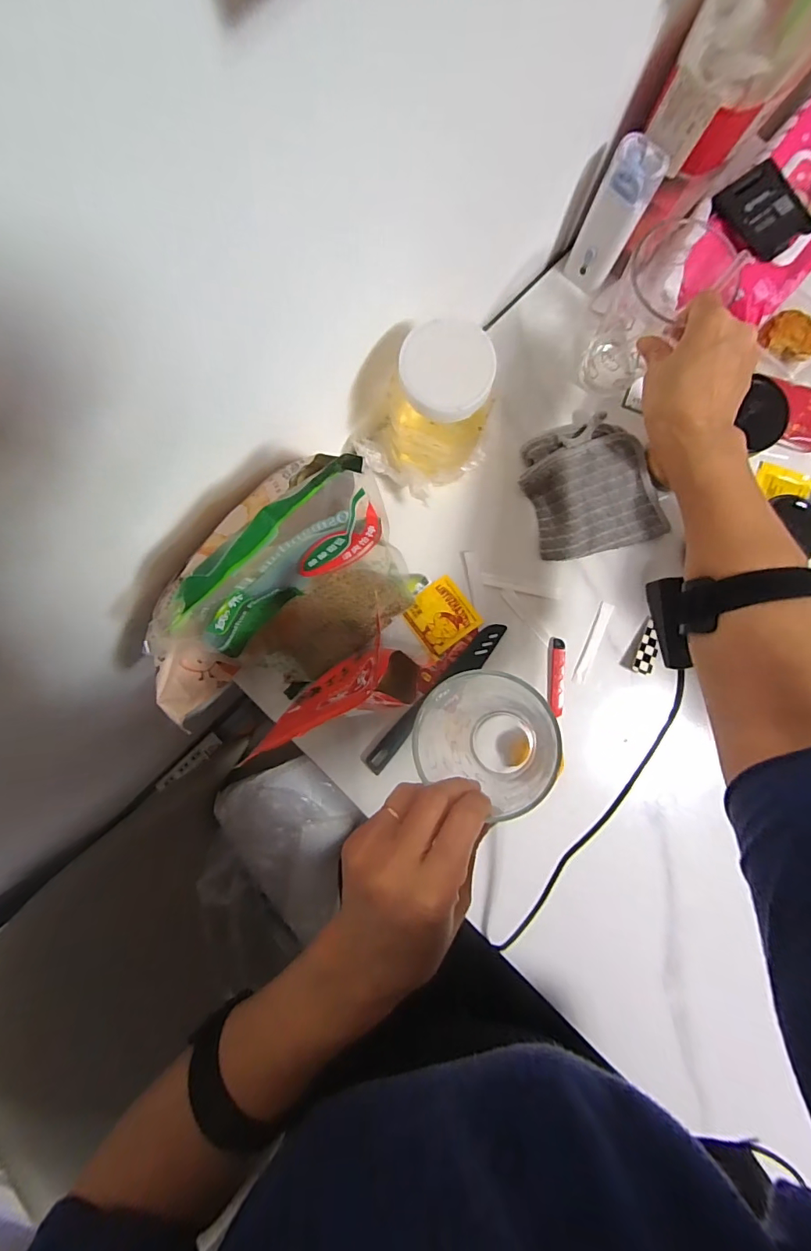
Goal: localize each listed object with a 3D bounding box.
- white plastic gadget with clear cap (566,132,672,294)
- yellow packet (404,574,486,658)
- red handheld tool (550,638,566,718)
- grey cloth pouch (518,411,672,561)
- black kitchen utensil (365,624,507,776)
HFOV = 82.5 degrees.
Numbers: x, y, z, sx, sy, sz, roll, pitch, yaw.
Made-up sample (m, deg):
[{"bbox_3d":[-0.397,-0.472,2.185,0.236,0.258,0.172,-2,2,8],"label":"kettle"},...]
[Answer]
[{"bbox_3d":[0.187,-0.368,0.427,0.043,0.123,0.029,25,89,0],"label":"white plastic gadget with clear cap"},{"bbox_3d":[0.038,-0.010,0.482,0.064,0.005,0.063,-38,89,-1],"label":"yellow packet"},{"bbox_3d":[0.158,0.054,0.475,0.013,0.005,0.078,2,89,0],"label":"red handheld tool"},{"bbox_3d":[0.187,-0.140,0.469,0.126,0.025,0.134,-19,89,-1],"label":"grey cloth pouch"},{"bbox_3d":[0.032,0.073,0.478,0.024,0.007,0.196,43,89,1],"label":"black kitchen utensil"}]

